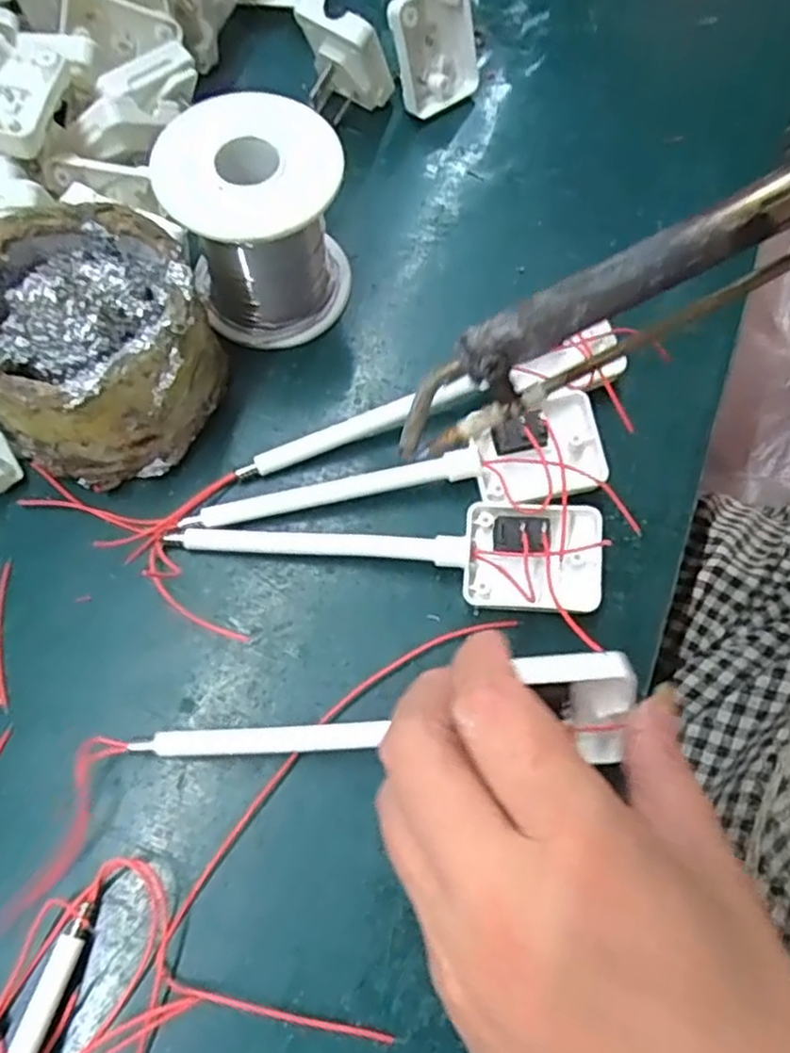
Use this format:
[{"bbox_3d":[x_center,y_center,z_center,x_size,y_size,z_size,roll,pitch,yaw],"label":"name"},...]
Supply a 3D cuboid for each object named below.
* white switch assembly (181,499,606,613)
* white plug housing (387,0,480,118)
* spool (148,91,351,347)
[{"bbox_3d":[-0.001,0.004,0.269,0.148,0.020,0.037,8,69,4],"label":"white switch assembly"},{"bbox_3d":[0.017,-0.222,0.340,0.040,0.051,0.017,-32,54,-6],"label":"white plug housing"},{"bbox_3d":[-0.050,-0.114,0.286,0.063,0.075,0.060,0,68,1],"label":"spool"}]

